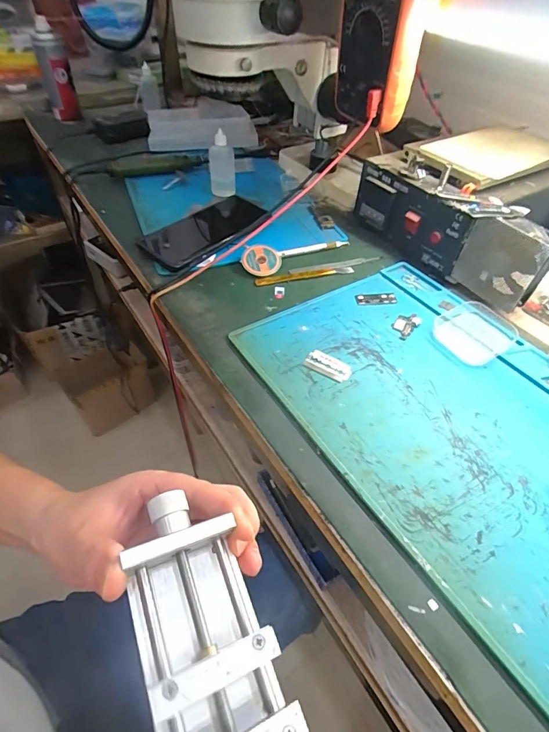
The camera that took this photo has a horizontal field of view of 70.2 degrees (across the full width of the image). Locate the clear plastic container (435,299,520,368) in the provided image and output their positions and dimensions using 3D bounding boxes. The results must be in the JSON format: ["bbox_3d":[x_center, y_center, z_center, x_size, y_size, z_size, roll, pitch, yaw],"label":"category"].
[{"bbox_3d":[0.199,-0.035,0.390,0.070,0.019,0.063,-25,54,-23],"label":"clear plastic container"}]

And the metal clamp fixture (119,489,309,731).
[{"bbox_3d":[-0.032,0.127,0.181,0.056,0.036,0.131,-18,53,-17],"label":"metal clamp fixture"}]

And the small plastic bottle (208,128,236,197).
[{"bbox_3d":[-0.077,-0.295,0.571,0.037,0.076,0.038,-3,48,-5],"label":"small plastic bottle"}]

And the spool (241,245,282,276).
[{"bbox_3d":[-0.016,-0.126,0.468,0.046,0.008,0.044,3,71,-8],"label":"spool"}]

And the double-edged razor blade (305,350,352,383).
[{"bbox_3d":[0.051,-0.001,0.362,0.042,0.004,0.023,28,53,21],"label":"double-edged razor blade"}]

